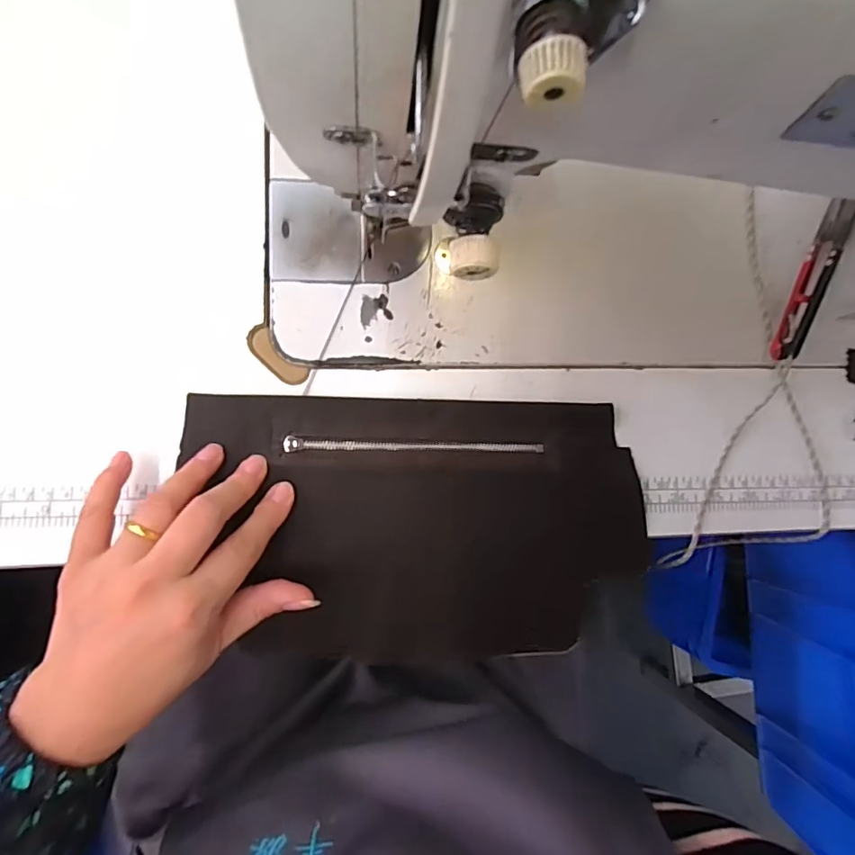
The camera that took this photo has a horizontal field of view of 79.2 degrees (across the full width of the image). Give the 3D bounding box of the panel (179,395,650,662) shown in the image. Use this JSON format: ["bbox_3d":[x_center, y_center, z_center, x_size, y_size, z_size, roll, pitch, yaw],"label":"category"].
[{"bbox_3d":[-0.001,0.062,0.320,0.268,0.013,0.156,1,85,-6],"label":"panel"}]

